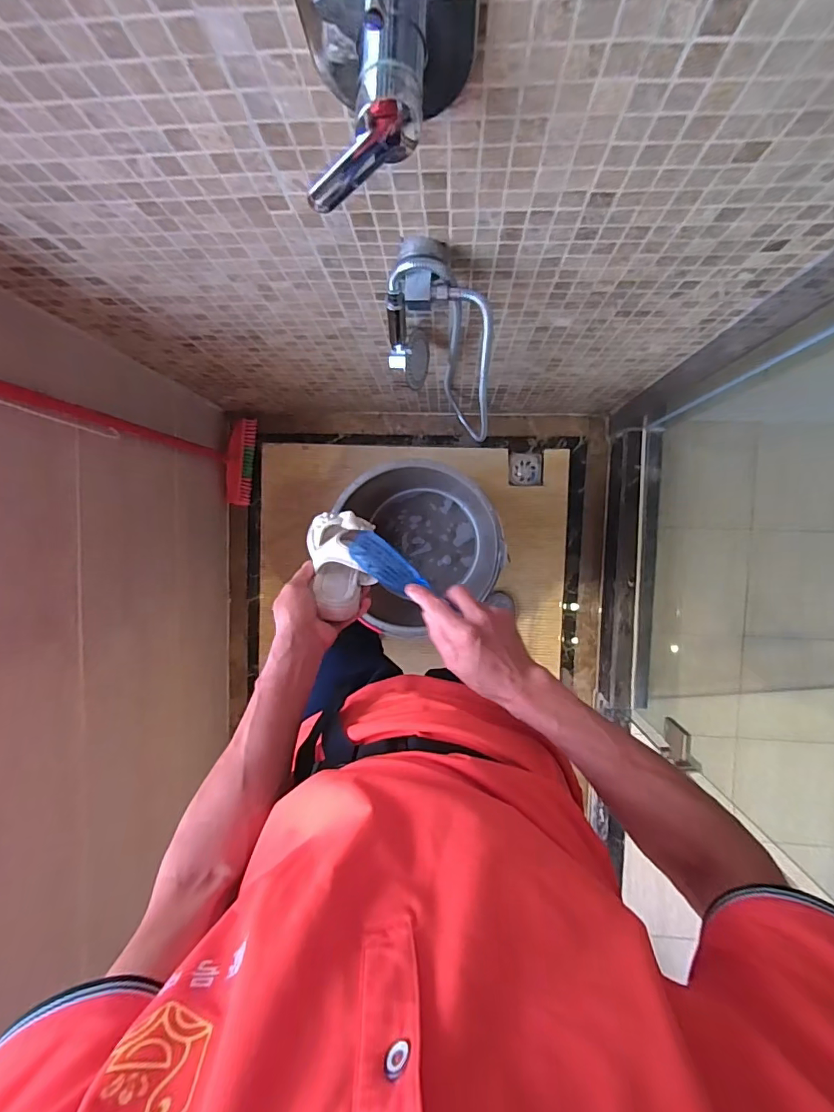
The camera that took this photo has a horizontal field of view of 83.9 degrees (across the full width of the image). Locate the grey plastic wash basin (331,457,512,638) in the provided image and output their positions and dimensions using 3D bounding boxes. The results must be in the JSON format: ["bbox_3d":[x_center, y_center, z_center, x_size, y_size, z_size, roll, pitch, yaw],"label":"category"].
[{"bbox_3d":[-0.008,-0.031,0.805,0.255,0.165,0.242,0,93,4],"label":"grey plastic wash basin"}]

